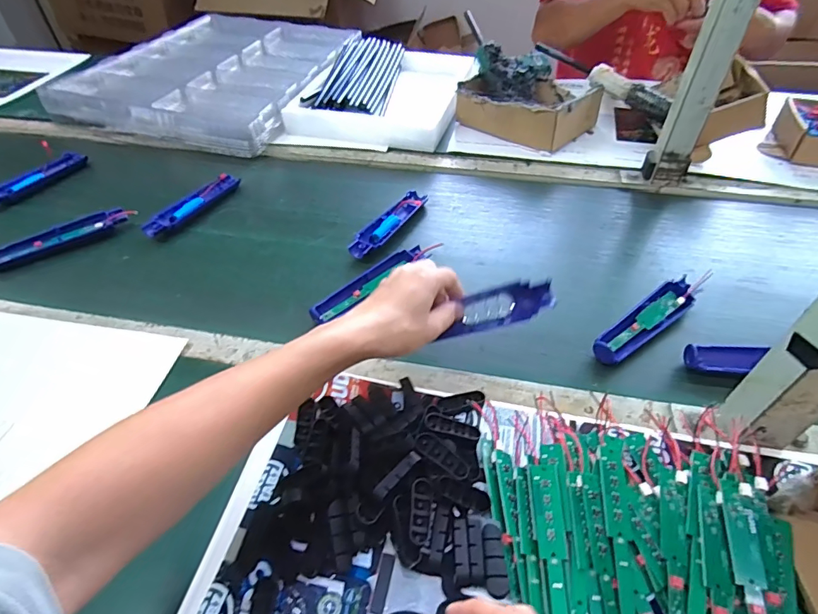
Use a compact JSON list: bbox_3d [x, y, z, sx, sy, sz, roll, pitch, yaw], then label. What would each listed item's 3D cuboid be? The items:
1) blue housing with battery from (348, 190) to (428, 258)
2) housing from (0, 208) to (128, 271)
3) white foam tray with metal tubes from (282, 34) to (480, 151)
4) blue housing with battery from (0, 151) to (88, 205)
[{"bbox_3d":[-0.029,-0.120,0.650,0.034,0.021,0.171,23,51,20],"label":"blue housing with battery"},{"bbox_3d":[-0.486,-0.096,0.632,0.172,0.019,0.033,-24,51,-21],"label":"housing"},{"bbox_3d":[-0.038,-0.446,0.924,0.305,0.065,0.426,13,48,12],"label":"white foam tray with metal tubes"},{"bbox_3d":[-0.608,-0.210,0.740,0.017,0.025,0.171,23,51,20],"label":"blue housing with battery"}]

